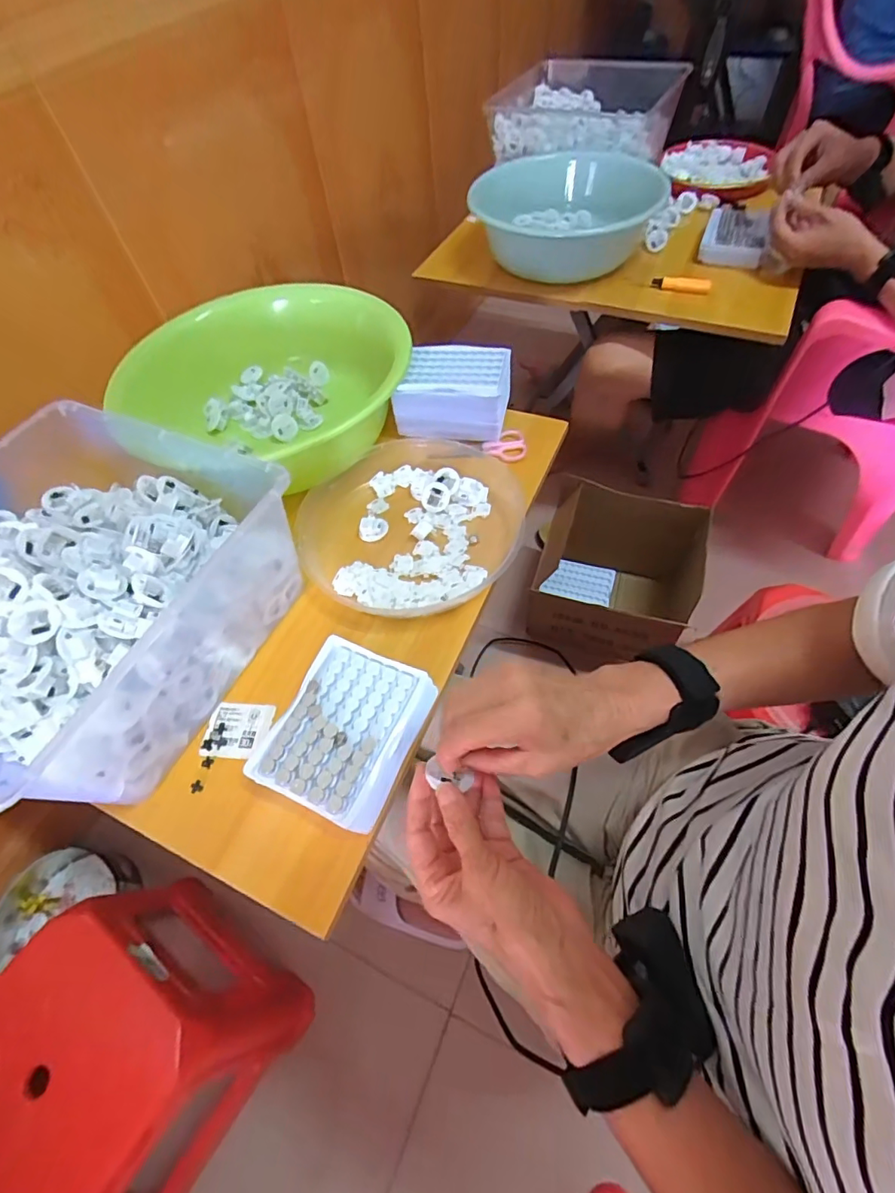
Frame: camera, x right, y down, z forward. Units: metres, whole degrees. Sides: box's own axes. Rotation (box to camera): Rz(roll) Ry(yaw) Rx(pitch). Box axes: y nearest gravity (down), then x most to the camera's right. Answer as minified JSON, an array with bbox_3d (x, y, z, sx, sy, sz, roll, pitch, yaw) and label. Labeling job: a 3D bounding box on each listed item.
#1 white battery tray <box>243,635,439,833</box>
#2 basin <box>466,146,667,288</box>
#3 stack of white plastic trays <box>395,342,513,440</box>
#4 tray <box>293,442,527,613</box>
[{"bbox_3d":[-0.082,0.111,0.422,0.104,0.043,0.130,19,61,16],"label":"white battery tray"},{"bbox_3d":[0.197,-0.639,0.852,0.302,0.095,0.308,11,59,11],"label":"basin"},{"bbox_3d":[0.010,-0.250,0.630,0.133,0.070,0.093,6,58,8],"label":"stack of white plastic trays"},{"bbox_3d":[-0.034,-0.074,0.554,0.242,0.045,0.229,-2,57,3],"label":"tray"}]

